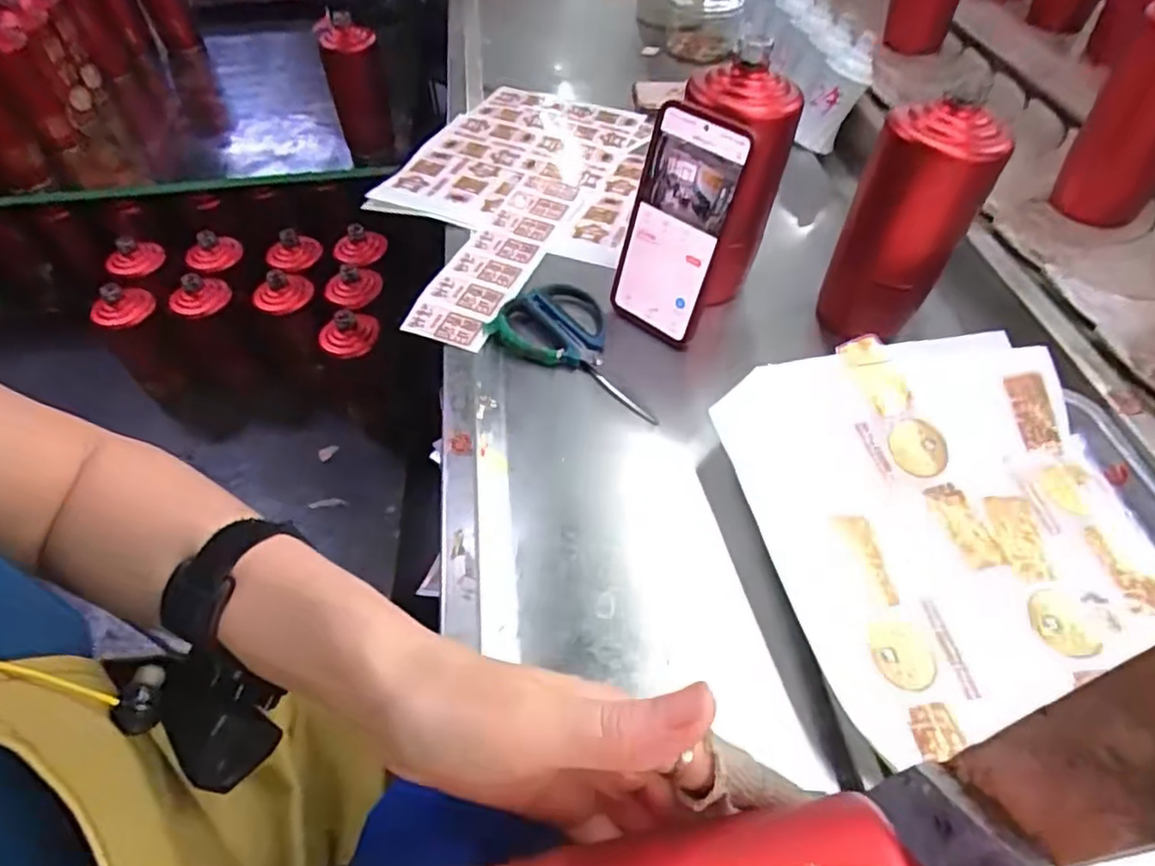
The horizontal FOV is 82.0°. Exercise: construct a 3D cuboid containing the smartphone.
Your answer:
[{"bbox_3d":[0.073,-0.154,0.508,0.082,0.166,0.016,32,39,28],"label":"smartphone"}]

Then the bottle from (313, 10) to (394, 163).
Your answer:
[{"bbox_3d":[-0.336,-0.526,1.025,0.079,0.181,0.066,-21,53,-16],"label":"bottle"}]

